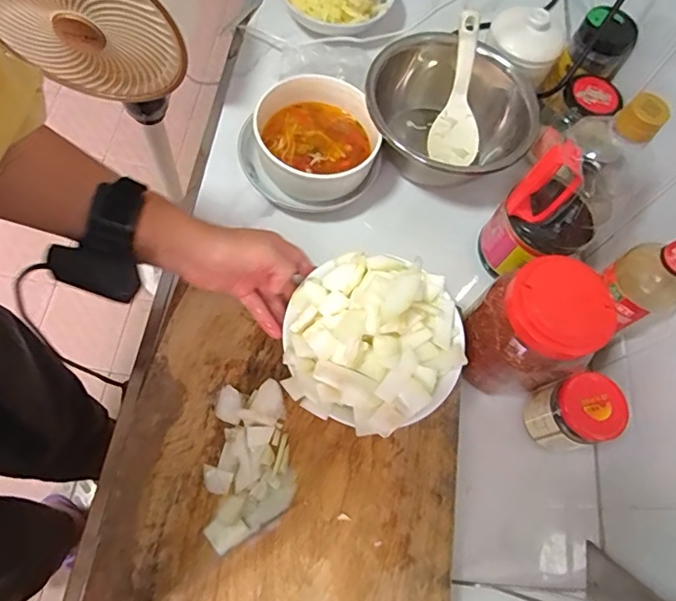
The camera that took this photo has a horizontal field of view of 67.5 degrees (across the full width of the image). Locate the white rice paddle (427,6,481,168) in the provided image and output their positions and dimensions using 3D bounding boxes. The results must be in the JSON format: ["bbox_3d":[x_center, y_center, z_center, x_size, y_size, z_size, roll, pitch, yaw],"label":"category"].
[{"bbox_3d":[0.160,-0.273,0.658,0.063,0.020,0.184,7,104,4],"label":"white rice paddle"}]

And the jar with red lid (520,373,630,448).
[{"bbox_3d":[0.237,0.113,0.511,0.068,0.083,0.066,2,68,-6],"label":"jar with red lid"}]

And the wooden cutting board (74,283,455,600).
[{"bbox_3d":[-0.053,0.210,0.452,0.312,0.042,0.402,6,66,3],"label":"wooden cutting board"}]

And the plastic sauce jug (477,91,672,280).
[{"bbox_3d":[0.228,-0.112,0.510,0.098,0.228,0.106,2,68,-6],"label":"plastic sauce jug"}]

